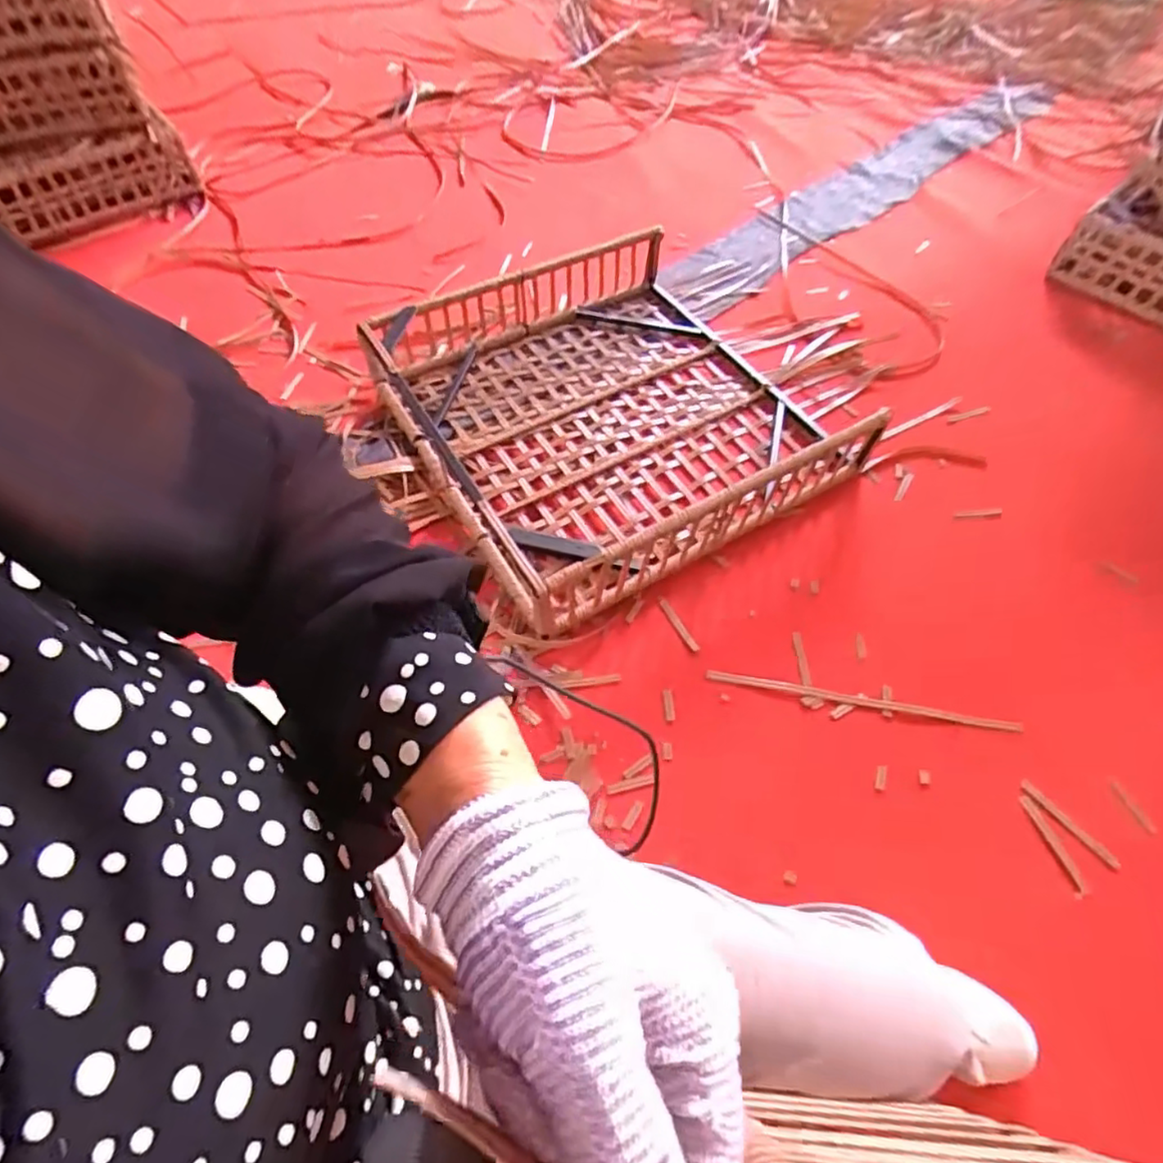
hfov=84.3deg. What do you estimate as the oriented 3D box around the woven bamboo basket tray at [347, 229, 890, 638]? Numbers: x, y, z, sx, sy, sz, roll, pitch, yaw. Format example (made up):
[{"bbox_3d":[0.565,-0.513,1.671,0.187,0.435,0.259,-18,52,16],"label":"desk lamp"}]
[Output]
[{"bbox_3d":[0.089,-0.333,1.084,0.737,0.158,0.658,-28,62,-18],"label":"woven bamboo basket tray"}]

